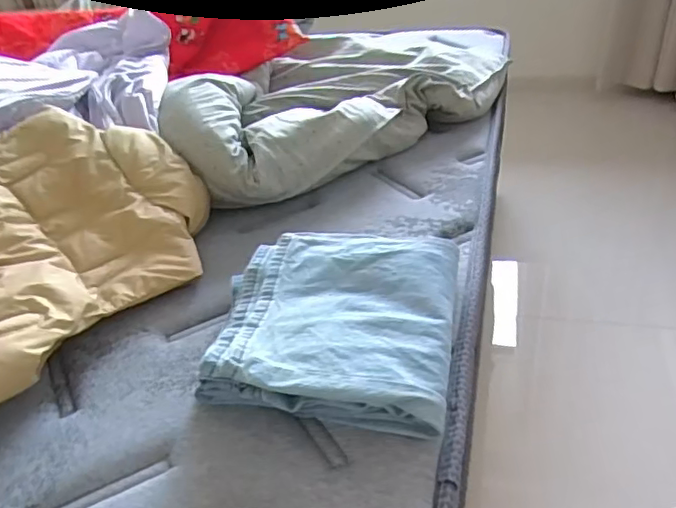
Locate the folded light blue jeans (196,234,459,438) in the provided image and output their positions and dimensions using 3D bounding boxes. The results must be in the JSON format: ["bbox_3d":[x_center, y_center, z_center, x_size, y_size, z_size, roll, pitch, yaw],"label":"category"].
[{"bbox_3d":[-0.006,0.067,0.624,0.255,0.065,0.250,2,37,14],"label":"folded light blue jeans"}]

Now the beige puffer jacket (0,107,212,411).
[{"bbox_3d":[-0.444,-0.011,0.694,0.576,0.164,0.433,-33,43,-30],"label":"beige puffer jacket"}]

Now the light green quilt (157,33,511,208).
[{"bbox_3d":[-0.001,-0.325,1.088,0.637,0.137,0.429,-30,41,-27],"label":"light green quilt"}]

